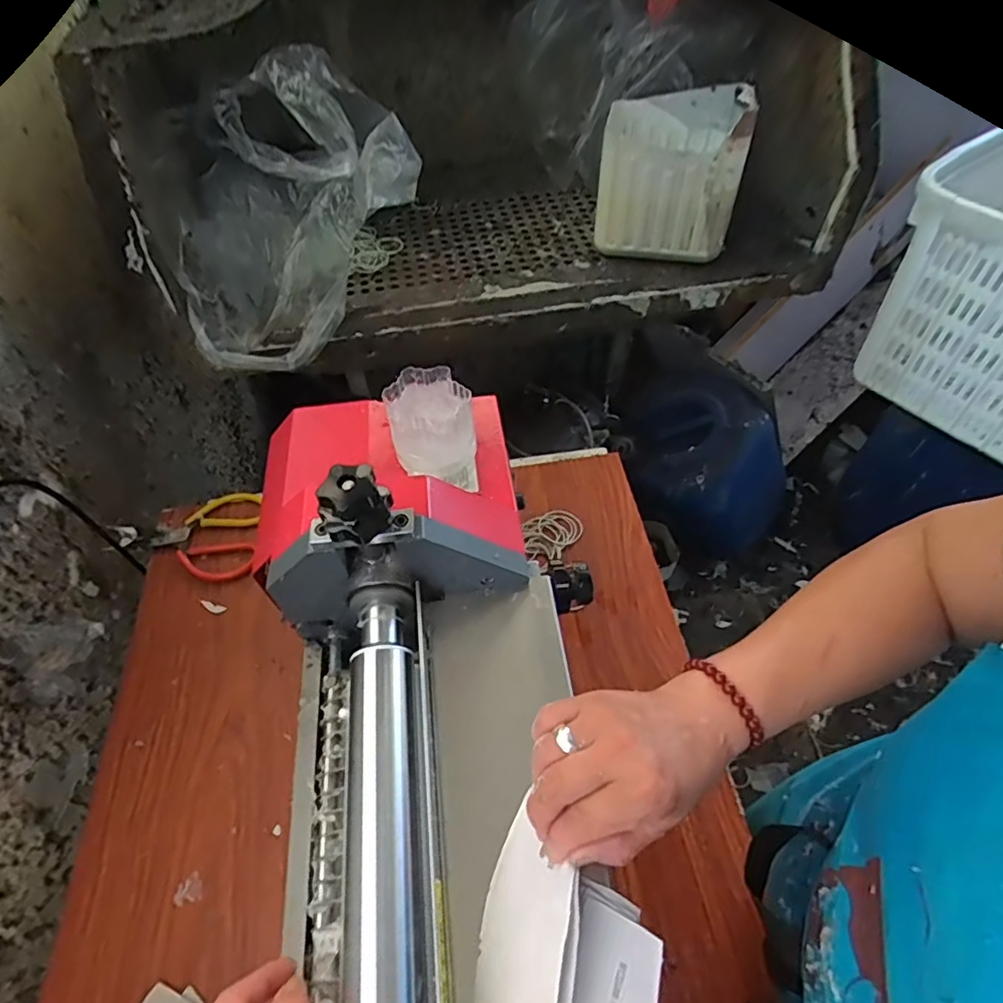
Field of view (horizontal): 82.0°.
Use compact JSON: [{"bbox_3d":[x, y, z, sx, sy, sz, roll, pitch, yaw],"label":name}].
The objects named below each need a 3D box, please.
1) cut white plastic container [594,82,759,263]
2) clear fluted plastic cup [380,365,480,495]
[{"bbox_3d":[0.234,-0.457,0.808,0.185,0.186,0.162,12,55,10],"label":"cut white plastic container"},{"bbox_3d":[-0.061,-0.062,0.513,0.074,0.074,0.089,-9,54,-4],"label":"clear fluted plastic cup"}]

